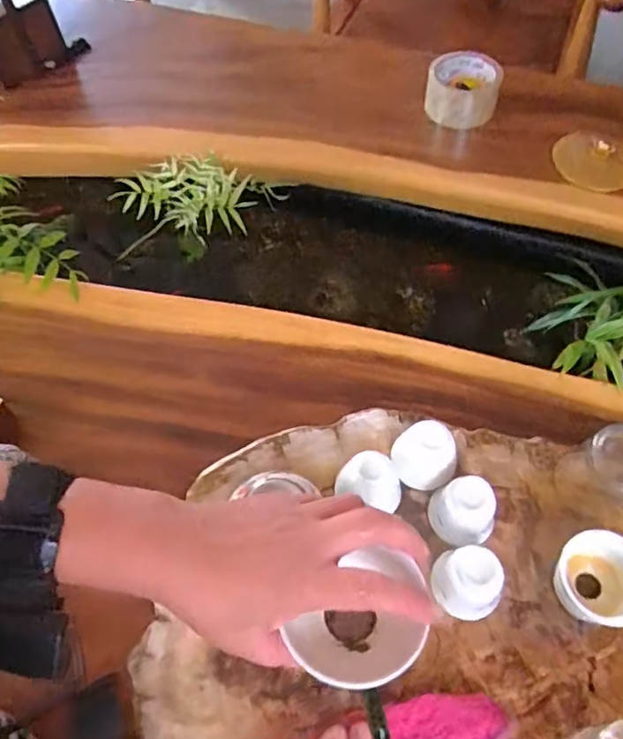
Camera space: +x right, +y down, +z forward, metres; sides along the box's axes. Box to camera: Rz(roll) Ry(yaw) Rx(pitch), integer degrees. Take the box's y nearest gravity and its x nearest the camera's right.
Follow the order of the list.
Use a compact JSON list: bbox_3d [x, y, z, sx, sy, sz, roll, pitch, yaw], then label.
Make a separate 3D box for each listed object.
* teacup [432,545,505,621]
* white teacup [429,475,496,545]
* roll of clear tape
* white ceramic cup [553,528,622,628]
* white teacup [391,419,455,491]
[{"bbox_3d":[0.113,0.154,0.420,0.042,0.050,0.042,-1,57,2],"label":"teacup"},{"bbox_3d":[0.115,0.111,0.445,0.039,0.055,0.041,-1,57,2],"label":"white teacup"},{"bbox_3d":[0.205,-0.384,0.790,0.093,0.057,0.102,-1,57,2],"label":"roll of clear tape"},{"bbox_3d":[0.209,0.153,0.421,0.060,0.040,0.061,-1,57,2],"label":"white ceramic cup"},{"bbox_3d":[0.089,0.068,0.465,0.039,0.050,0.041,-1,57,2],"label":"white teacup"}]

